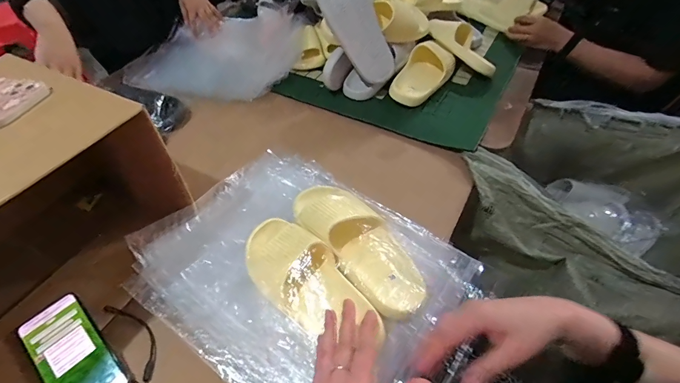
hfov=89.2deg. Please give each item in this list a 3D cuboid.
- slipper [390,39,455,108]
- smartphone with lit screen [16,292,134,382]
[{"bbox_3d":[0.204,-0.285,0.823,0.099,0.061,0.225,26,57,21],"label":"slipper"},{"bbox_3d":[-0.347,0.215,0.449,0.165,0.007,0.074,41,61,17],"label":"smartphone with lit screen"}]

